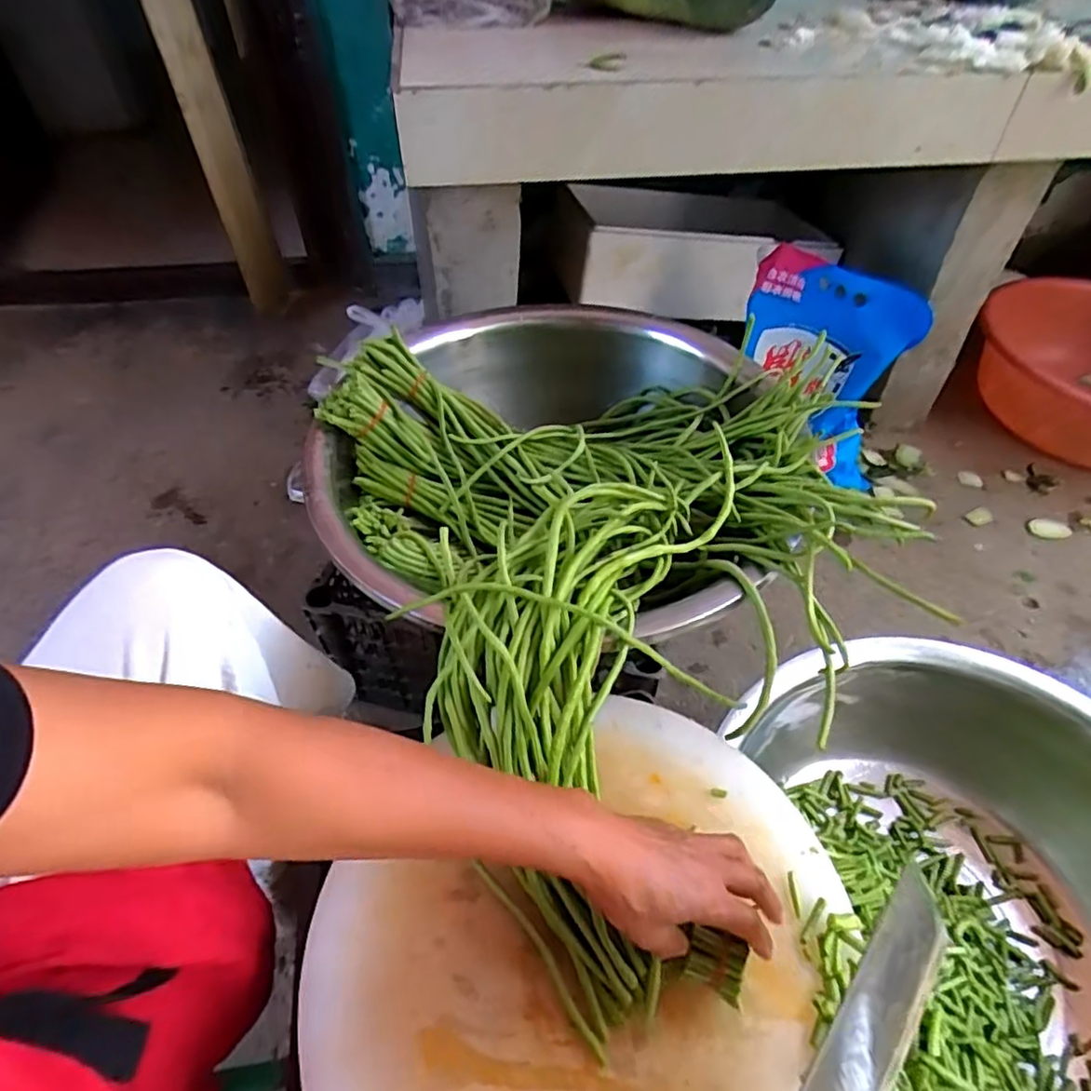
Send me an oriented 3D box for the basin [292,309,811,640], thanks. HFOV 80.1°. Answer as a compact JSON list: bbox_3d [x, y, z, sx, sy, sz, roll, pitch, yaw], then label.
[{"bbox_3d":[0.016,-0.104,0.759,0.524,0.185,0.533,-1,48,1],"label":"basin"}]

